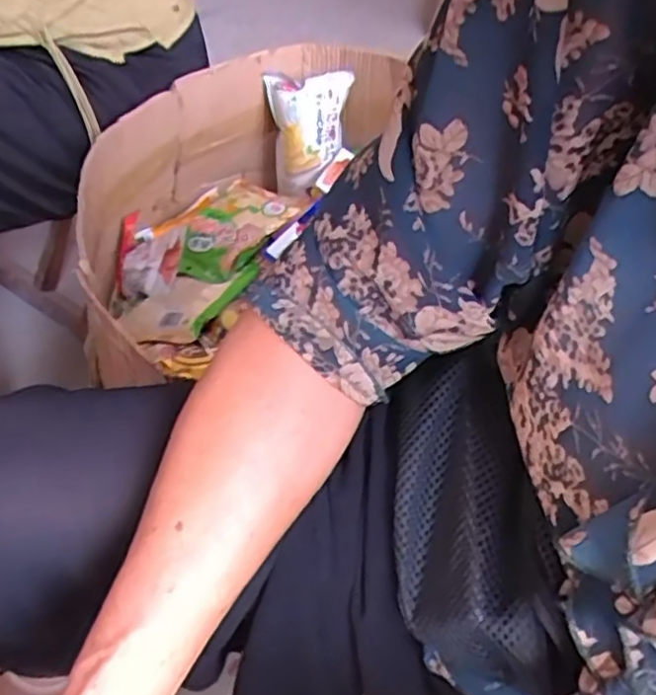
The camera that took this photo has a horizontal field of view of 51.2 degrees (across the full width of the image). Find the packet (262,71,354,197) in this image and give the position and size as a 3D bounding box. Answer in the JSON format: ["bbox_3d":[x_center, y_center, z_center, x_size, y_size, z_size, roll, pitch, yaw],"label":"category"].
[{"bbox_3d":[-0.022,-0.265,0.852,0.099,0.139,0.032,-1,18,5],"label":"packet"}]

